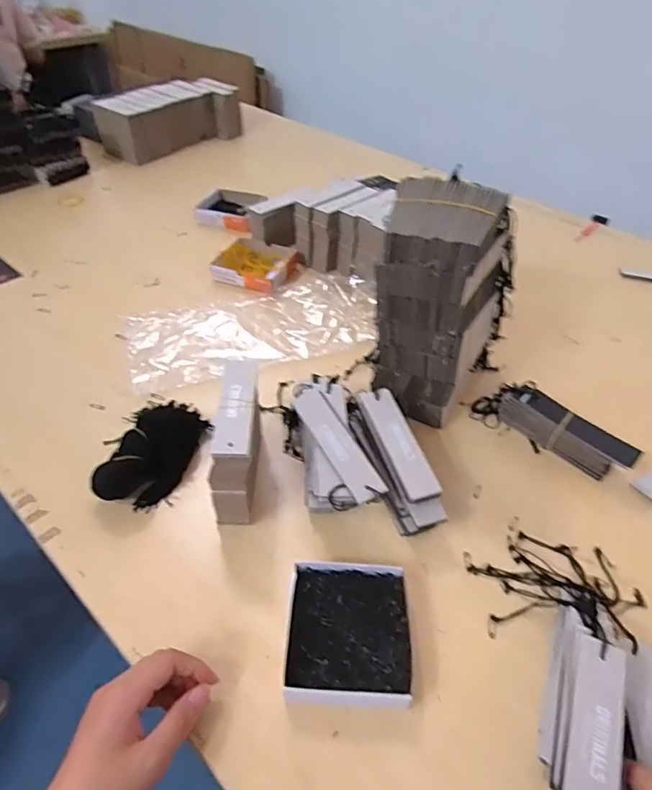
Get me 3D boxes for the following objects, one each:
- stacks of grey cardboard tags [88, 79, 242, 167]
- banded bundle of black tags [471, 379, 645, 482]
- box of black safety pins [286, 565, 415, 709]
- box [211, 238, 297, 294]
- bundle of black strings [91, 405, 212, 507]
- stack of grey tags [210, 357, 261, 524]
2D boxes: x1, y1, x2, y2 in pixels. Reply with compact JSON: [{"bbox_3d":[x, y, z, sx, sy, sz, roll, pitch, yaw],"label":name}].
[{"bbox_3d":[-0.363,-0.644,1.228,0.133,0.113,0.324,33,51,28],"label":"stacks of grey cardboard tags"},{"bbox_3d":[0.255,0.035,0.590,0.171,0.051,0.041,33,52,28],"label":"banded bundle of black tags"},{"bbox_3d":[0.019,0.194,0.428,0.096,0.024,0.108,3,44,1],"label":"box of black safety pins"},{"bbox_3d":[-0.113,-0.214,0.848,0.109,0.025,0.113,13,45,11],"label":"box"},{"bbox_3d":[-0.180,0.049,0.560,0.080,0.043,0.147,9,44,7],"label":"bundle of black strings"},{"bbox_3d":[-0.083,0.048,0.502,0.033,0.120,0.107,3,44,1],"label":"stack of grey tags"}]

